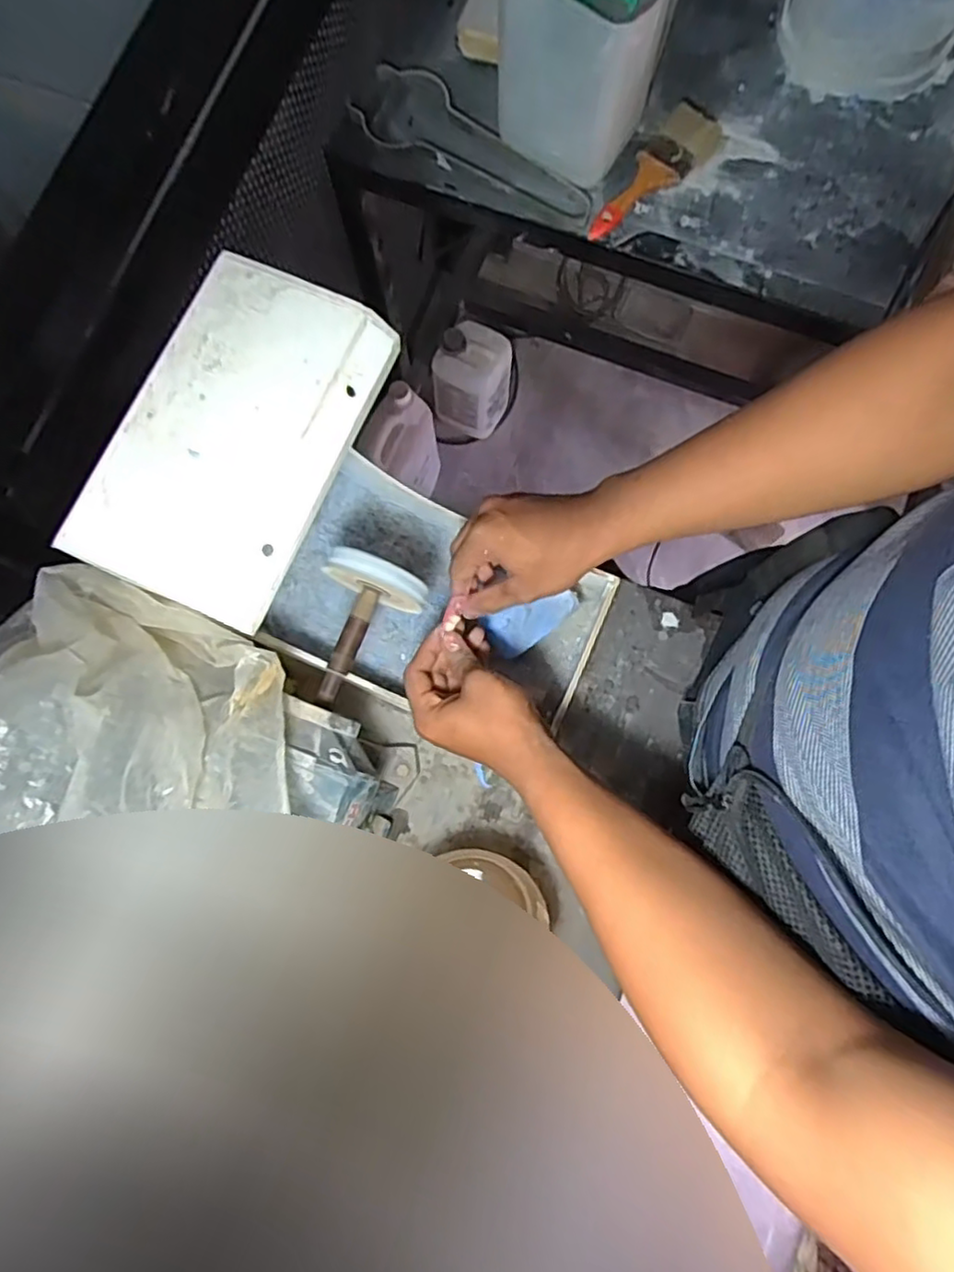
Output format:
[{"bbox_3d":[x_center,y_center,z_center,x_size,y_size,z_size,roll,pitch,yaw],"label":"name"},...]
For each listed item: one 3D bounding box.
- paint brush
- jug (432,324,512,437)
[{"bbox_3d":[0.204,-0.537,0.767,0.061,0.021,0.198,41,82,8],"label":"paint brush"},{"bbox_3d":[-0.005,-0.542,1.405,0.145,0.190,0.138,21,80,5],"label":"jug"}]

